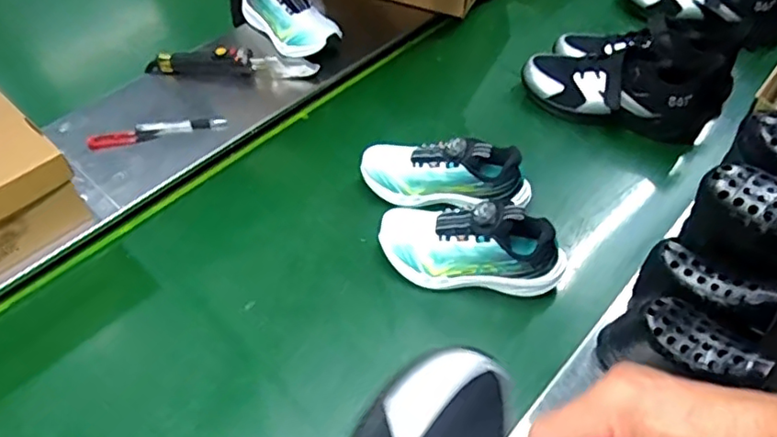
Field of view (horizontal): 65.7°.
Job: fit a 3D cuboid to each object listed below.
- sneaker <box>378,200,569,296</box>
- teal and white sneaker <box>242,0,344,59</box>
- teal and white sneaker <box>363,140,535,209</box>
[{"bbox_3d":[0.104,0.035,0.745,0.232,0.117,0.078,11,49,8],"label":"sneaker"},{"bbox_3d":[-0.180,-0.363,1.034,0.216,0.106,0.079,37,57,27],"label":"teal and white sneaker"},{"bbox_3d":[0.081,-0.063,0.833,0.232,0.115,0.083,16,50,12],"label":"teal and white sneaker"}]

